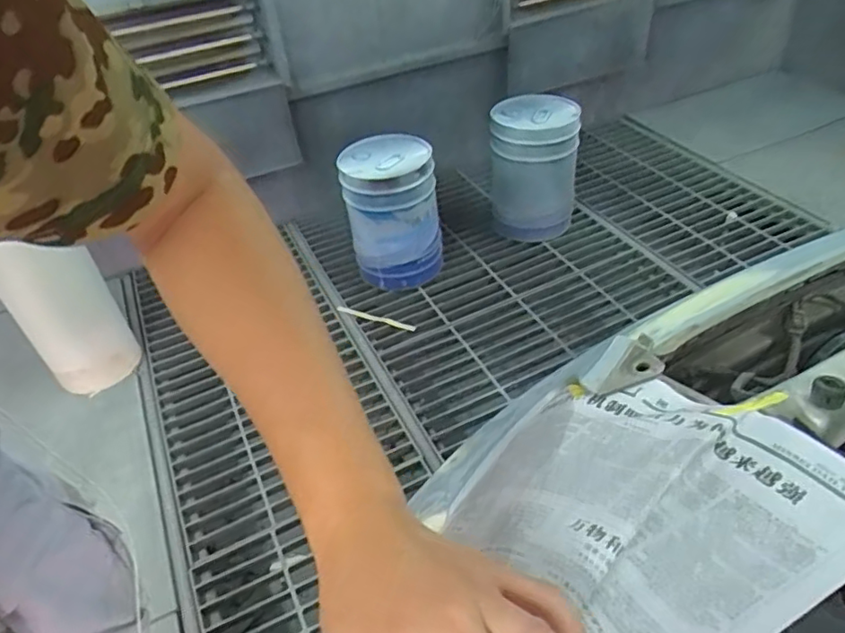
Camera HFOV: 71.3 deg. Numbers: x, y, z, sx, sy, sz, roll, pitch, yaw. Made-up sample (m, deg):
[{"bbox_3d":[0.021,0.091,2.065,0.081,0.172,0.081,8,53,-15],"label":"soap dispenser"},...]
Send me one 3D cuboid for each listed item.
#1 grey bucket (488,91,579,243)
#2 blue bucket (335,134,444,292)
[{"bbox_3d":[0.358,-0.464,1.906,0.269,0.407,0.292,-2,43,6],"label":"grey bucket"},{"bbox_3d":[-0.086,-0.295,1.724,0.261,0.360,0.255,-10,43,-2],"label":"blue bucket"}]

